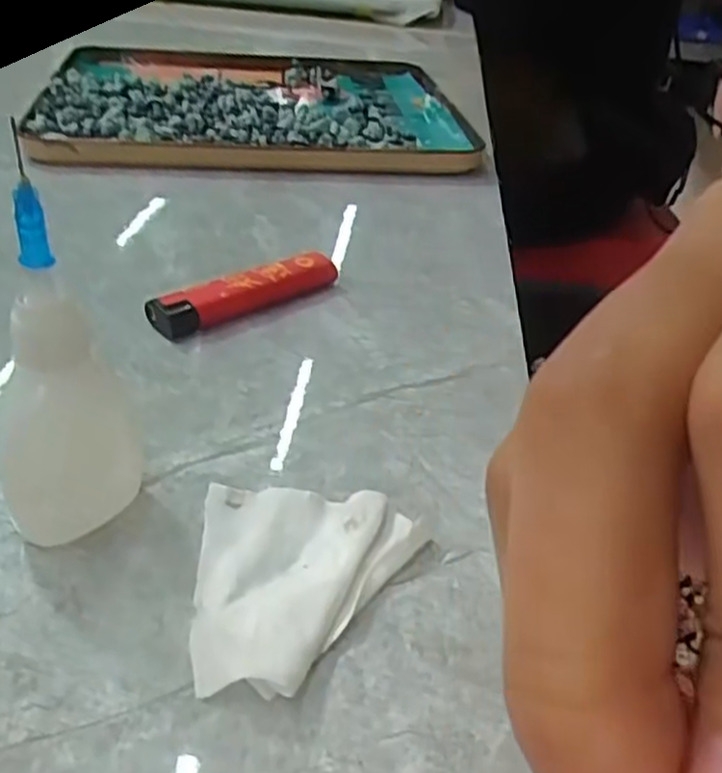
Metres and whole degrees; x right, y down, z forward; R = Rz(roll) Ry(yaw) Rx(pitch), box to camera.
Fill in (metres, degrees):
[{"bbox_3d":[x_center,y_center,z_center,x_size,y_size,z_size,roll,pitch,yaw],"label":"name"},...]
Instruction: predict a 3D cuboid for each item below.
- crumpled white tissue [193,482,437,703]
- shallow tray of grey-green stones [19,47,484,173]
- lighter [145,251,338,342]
[{"bbox_3d":[-0.012,0.046,0.187,0.055,0.010,0.064,2,35,-6],"label":"crumpled white tissue"},{"bbox_3d":[-0.066,-0.177,0.485,0.246,0.016,0.203,0,36,-9],"label":"shallow tray of grey-green stones"},{"bbox_3d":[-0.043,-0.036,0.295,0.076,0.013,0.018,-23,44,-35],"label":"lighter"}]

